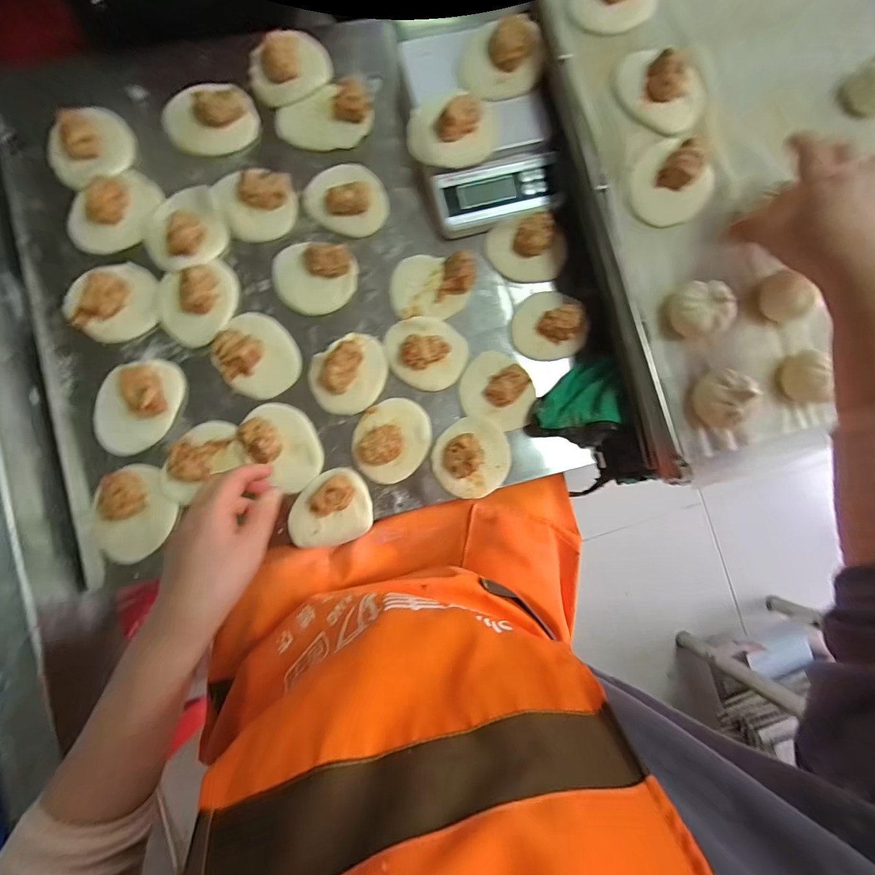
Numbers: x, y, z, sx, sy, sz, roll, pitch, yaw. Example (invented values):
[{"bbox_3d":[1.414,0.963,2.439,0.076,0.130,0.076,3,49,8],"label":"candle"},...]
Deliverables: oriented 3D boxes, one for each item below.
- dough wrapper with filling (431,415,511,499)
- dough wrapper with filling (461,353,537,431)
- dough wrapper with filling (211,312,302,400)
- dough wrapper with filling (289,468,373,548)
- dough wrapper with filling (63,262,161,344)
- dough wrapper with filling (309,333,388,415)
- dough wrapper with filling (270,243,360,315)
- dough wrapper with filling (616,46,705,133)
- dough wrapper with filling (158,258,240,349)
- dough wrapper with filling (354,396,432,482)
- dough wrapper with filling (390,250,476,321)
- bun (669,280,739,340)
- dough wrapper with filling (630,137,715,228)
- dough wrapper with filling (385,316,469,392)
[{"bbox_3d":[0.043,0.022,0.439,0.090,0.032,0.088,0,86,-6],"label":"dough wrapper with filling"},{"bbox_3d":[0.073,-0.059,0.452,0.088,0.026,0.084,0,86,-6],"label":"dough wrapper with filling"},{"bbox_3d":[-0.201,-0.091,0.426,0.083,0.026,0.088,0,86,-6],"label":"dough wrapper with filling"},{"bbox_3d":[-0.120,0.079,0.422,0.092,0.032,0.079,-17,88,-6],"label":"dough wrapper with filling"},{"bbox_3d":[-0.351,-0.147,0.419,0.090,0.025,0.073,-36,90,-7],"label":"dough wrapper with filling"},{"bbox_3d":[-0.097,-0.071,0.436,0.090,0.022,0.075,-32,90,-7],"label":"dough wrapper with filling"},{"bbox_3d":[-0.143,-0.182,0.445,0.092,0.026,0.077,9,85,-5],"label":"dough wrapper with filling"},{"bbox_3d":[0.239,-0.371,0.401,0.097,0.028,0.075,32,84,-3],"label":"dough wrapper with filling"},{"bbox_3d":[-0.269,-0.151,0.429,0.078,0.024,0.092,-2,86,-6],"label":"dough wrapper with filling"},{"bbox_3d":[-0.051,0.002,0.432,0.083,0.027,0.095,27,84,-3],"label":"dough wrapper with filling"},{"bbox_3d":[-0.005,-0.181,0.454,0.097,0.028,0.076,-4,86,-6],"label":"dough wrapper with filling"},{"bbox_3d":[0.261,-0.128,0.386,0.048,0.042,0.056,-29,89,-7],"label":"bun"},{"bbox_3d":[0.245,-0.266,0.401,0.082,0.027,0.086,0,86,-6],"label":"dough wrapper with filling"},{"bbox_3d":[-0.012,-0.102,0.445,0.091,0.025,0.083,0,86,-6],"label":"dough wrapper with filling"}]

